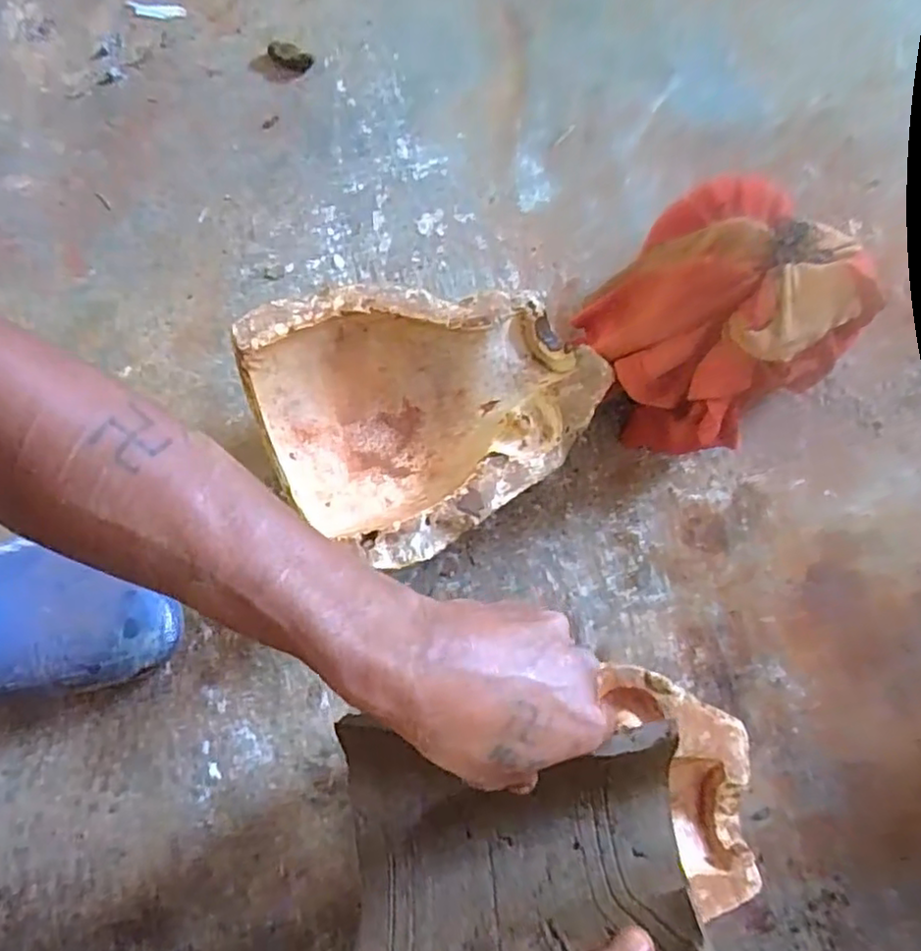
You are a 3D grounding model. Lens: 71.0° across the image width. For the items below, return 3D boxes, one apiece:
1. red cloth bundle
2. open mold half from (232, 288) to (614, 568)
[{"bbox_3d":[0.177,-0.110,0.462,0.145,0.136,0.151,0,74,1],"label":"red cloth bundle"},{"bbox_3d":[-0.023,-0.054,0.466,0.227,0.105,0.190,-36,76,-9],"label":"open mold half"}]

